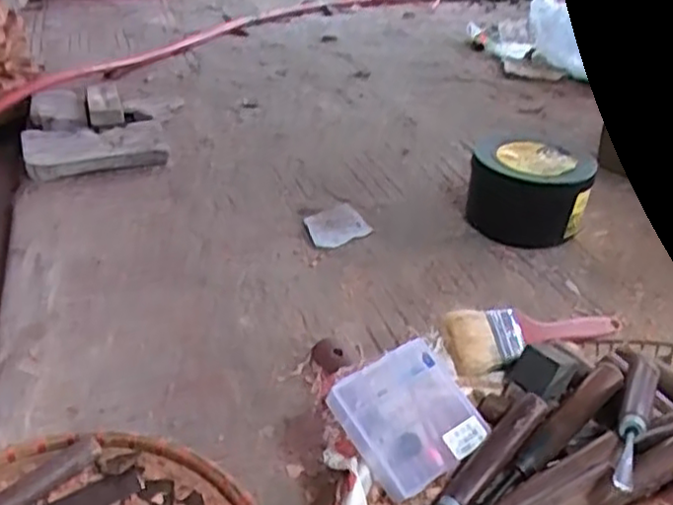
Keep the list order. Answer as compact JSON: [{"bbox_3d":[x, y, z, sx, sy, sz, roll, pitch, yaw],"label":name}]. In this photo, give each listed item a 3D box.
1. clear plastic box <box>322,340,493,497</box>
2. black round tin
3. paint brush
[{"bbox_3d":[0.051,0.113,0.488,0.084,0.023,0.087,-29,66,-22],"label":"clear plastic box"},{"bbox_3d":[0.230,-0.074,0.852,0.135,0.098,0.124,1,31,-1],"label":"black round tin"},{"bbox_3d":[0.160,0.063,0.565,0.173,0.014,0.047,-5,75,-29],"label":"paint brush"}]

